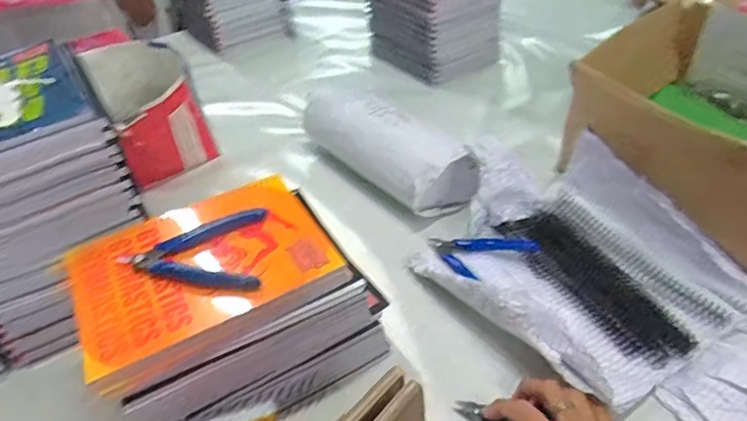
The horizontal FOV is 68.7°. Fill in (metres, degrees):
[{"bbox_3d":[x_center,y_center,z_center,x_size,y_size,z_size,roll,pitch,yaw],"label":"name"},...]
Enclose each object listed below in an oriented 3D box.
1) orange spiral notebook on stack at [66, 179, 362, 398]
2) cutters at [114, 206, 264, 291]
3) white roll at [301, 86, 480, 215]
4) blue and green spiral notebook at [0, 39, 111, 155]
[{"bbox_3d":[-0.147,0.046,0.469,0.202,0.026,0.159,-24,45,-20],"label":"orange spiral notebook on stack"},{"bbox_3d":[-0.153,0.034,0.459,0.117,0.011,0.092,-6,40,-2],"label":"cutters"},{"bbox_3d":[0.015,-0.084,0.729,0.090,0.087,0.262,-28,45,-26],"label":"white roll"},{"bbox_3d":[-0.354,-0.103,0.512,0.158,0.020,0.197,-25,46,-23],"label":"blue and green spiral notebook"}]

